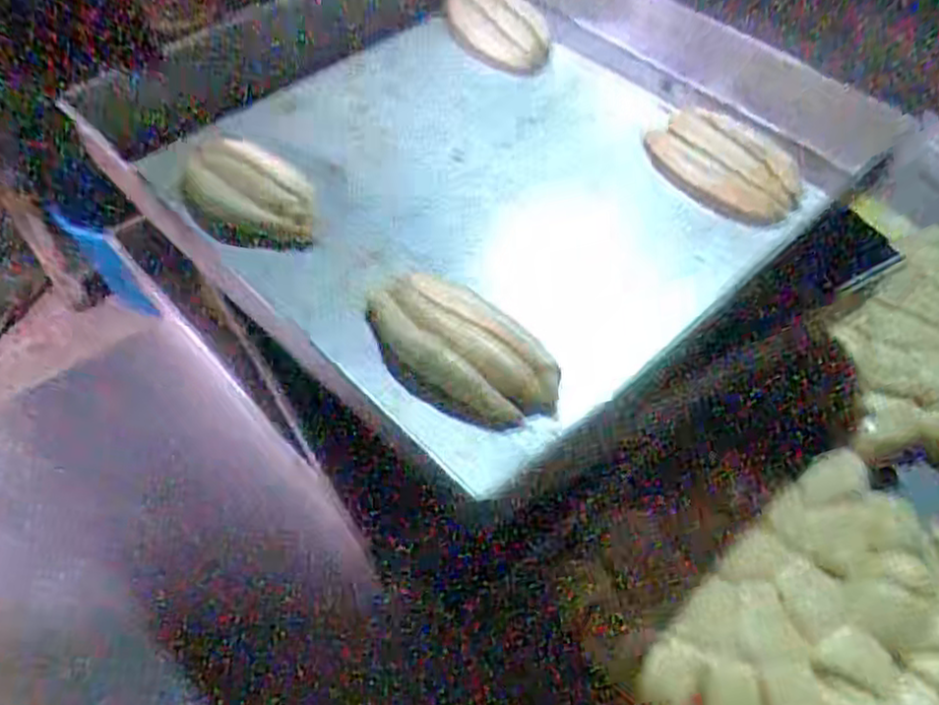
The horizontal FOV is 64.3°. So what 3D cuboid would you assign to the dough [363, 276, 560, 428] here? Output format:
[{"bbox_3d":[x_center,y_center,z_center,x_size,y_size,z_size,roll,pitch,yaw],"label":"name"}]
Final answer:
[{"bbox_3d":[-0.009,0.000,0.483,0.132,0.032,0.069,35,61,19],"label":"dough"}]

